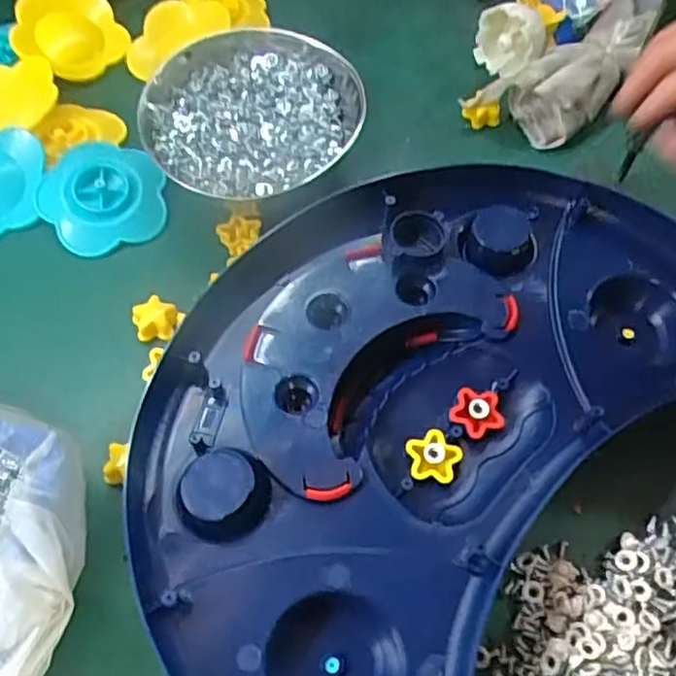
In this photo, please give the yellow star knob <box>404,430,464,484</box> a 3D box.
[{"bbox_3d":[0.046,0.058,0.334,0.026,0.006,0.025,24,61,12],"label":"yellow star knob"}]

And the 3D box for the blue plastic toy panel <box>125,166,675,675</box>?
[{"bbox_3d":[0.040,0.030,0.345,0.229,0.052,0.328,41,66,20],"label":"blue plastic toy panel"}]

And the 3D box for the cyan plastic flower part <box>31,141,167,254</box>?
[{"bbox_3d":[-0.141,-0.086,0.415,0.071,0.017,0.071,2,82,-11],"label":"cyan plastic flower part"}]

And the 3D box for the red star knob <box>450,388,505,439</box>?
[{"bbox_3d":[0.070,0.036,0.345,0.025,0.005,0.026,-10,60,-8],"label":"red star knob"}]

